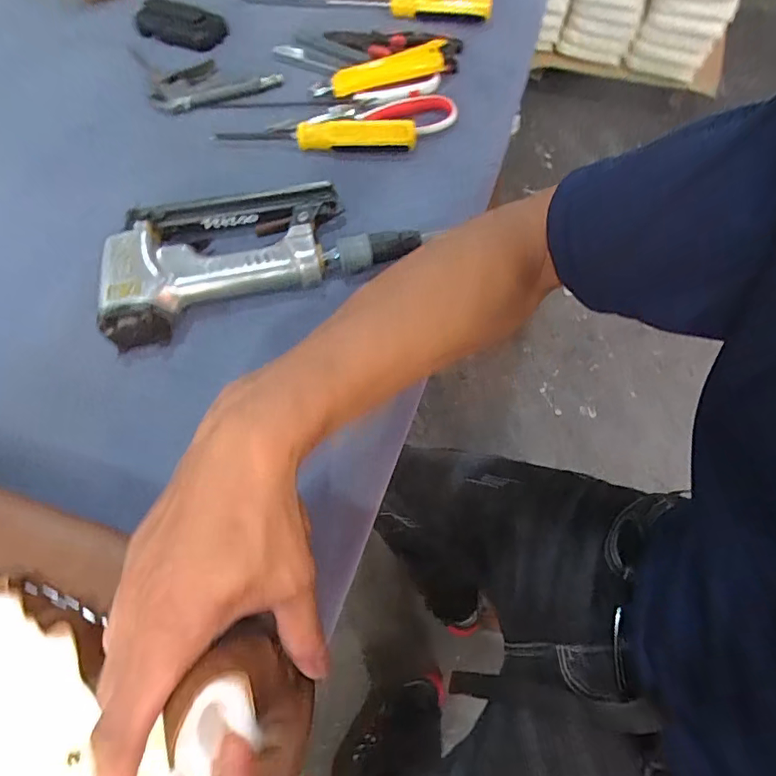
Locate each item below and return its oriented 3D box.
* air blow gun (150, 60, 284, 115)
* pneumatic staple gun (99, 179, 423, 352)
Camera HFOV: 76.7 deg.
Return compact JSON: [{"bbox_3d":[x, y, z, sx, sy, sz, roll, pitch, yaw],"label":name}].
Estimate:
[{"bbox_3d":[-0.186,-0.324,0.527,0.141,0.020,0.067,-6,62,0],"label":"air blow gun"},{"bbox_3d":[-0.110,-0.121,0.412,0.256,0.038,0.121,-18,63,-7],"label":"pneumatic staple gun"}]

